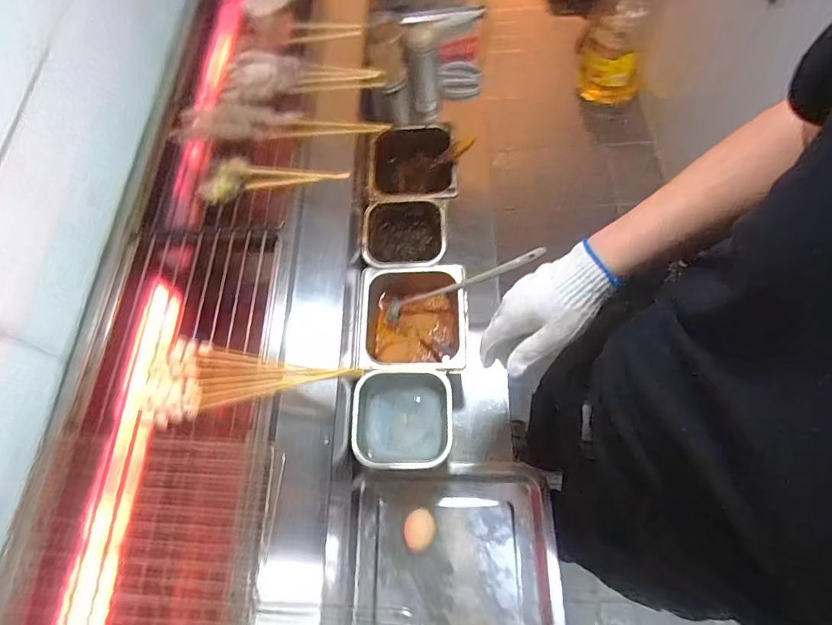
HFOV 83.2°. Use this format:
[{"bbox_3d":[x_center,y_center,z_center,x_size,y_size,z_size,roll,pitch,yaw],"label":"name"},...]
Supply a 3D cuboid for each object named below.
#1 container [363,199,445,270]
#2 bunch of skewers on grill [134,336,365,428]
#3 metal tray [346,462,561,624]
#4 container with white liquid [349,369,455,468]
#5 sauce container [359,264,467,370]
[{"bbox_3d":[-0.019,-0.120,0.787,0.133,0.075,0.131,-2,64,2],"label":"container"},{"bbox_3d":[-0.186,0.085,0.503,0.223,0.024,0.097,10,65,8],"label":"bunch of skewers on grill"},{"bbox_3d":[0.048,0.400,0.598,0.276,0.055,0.380,-1,64,3],"label":"metal tray"},{"bbox_3d":[-0.018,0.157,0.668,0.134,0.080,0.130,-1,64,2],"label":"container with white liquid"},{"bbox_3d":[-0.004,0.017,0.727,0.157,0.077,0.168,-2,64,2],"label":"sauce container"}]

